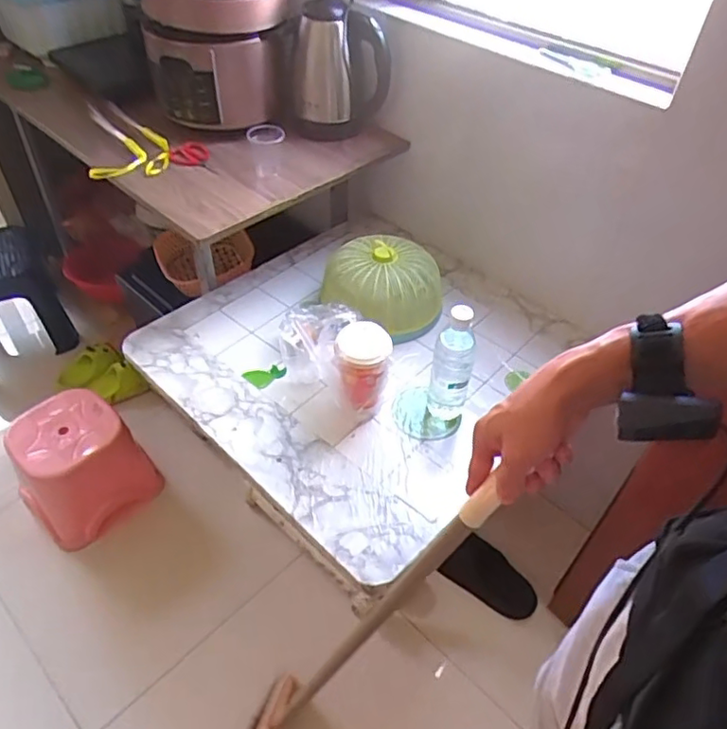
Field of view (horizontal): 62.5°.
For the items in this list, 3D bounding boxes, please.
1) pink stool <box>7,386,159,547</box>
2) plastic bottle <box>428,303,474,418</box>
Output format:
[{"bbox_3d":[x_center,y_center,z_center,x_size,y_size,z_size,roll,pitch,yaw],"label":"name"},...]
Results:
[{"bbox_3d":[-0.683,0.242,1.433,0.260,0.225,0.265,32,52,25],"label":"pink stool"},{"bbox_3d":[0.141,-0.002,0.944,0.060,0.234,0.052,9,46,6],"label":"plastic bottle"}]

